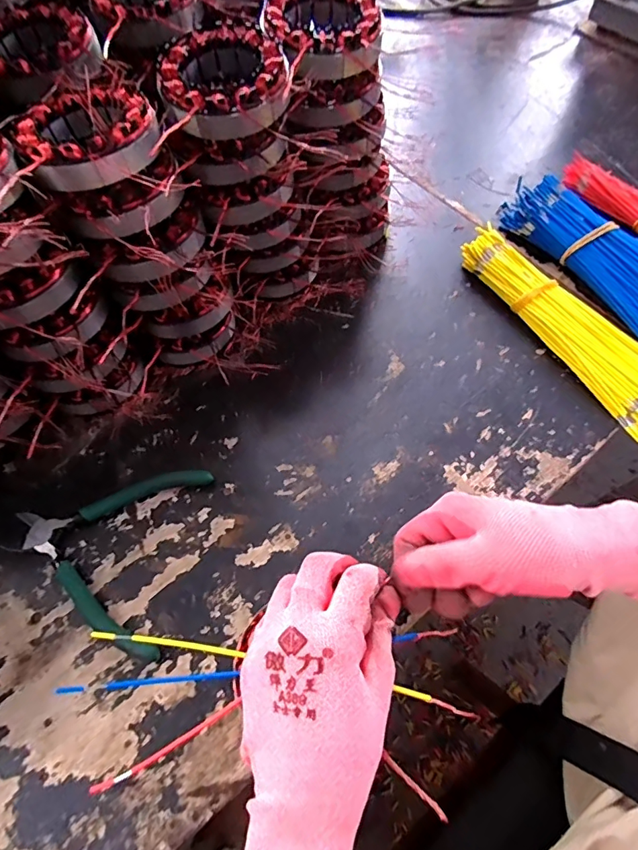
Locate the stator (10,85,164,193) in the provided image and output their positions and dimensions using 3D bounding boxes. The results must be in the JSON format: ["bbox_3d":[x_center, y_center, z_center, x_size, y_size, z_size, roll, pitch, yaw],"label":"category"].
[{"bbox_3d":[-0.145,-0.185,0.294,0.082,0.027,0.086,-32,67,-16],"label":"stator"}]

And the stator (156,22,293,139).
[{"bbox_3d":[-0.065,-0.237,0.319,0.084,0.029,0.085,-8,63,-5],"label":"stator"}]

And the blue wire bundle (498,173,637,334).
[{"bbox_3d":[0.297,-0.152,0.445,0.098,0.038,0.262,-27,66,-14],"label":"blue wire bundle"}]

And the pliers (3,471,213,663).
[{"bbox_3d":[-0.161,0.087,0.336,0.131,0.019,0.132,8,63,4],"label":"pliers"}]

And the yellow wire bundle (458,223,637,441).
[{"bbox_3d":[0.239,-0.085,0.416,0.070,0.028,0.274,-27,66,-14],"label":"yellow wire bundle"}]

